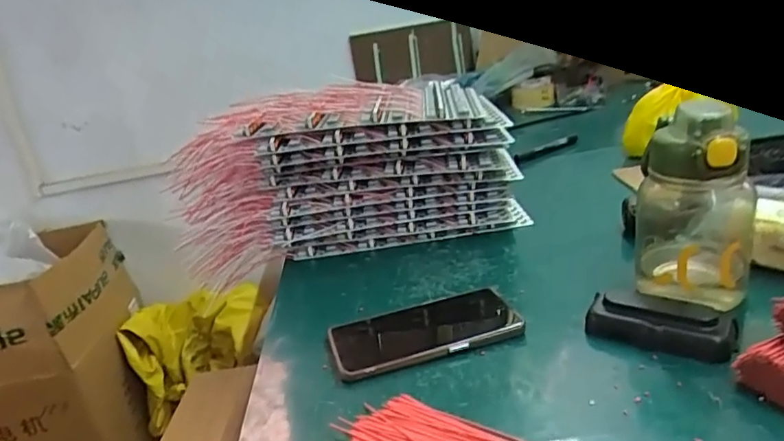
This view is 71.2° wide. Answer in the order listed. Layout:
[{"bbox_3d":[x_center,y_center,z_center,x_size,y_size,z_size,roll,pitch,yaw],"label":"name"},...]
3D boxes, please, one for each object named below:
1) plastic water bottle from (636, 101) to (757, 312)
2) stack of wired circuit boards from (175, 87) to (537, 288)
[{"bbox_3d":[0.253,0.000,0.462,0.087,0.153,0.079,9,27,34],"label":"plastic water bottle"},{"bbox_3d":[-0.061,-0.057,0.715,0.419,0.200,0.181,-7,22,0],"label":"stack of wired circuit boards"}]

